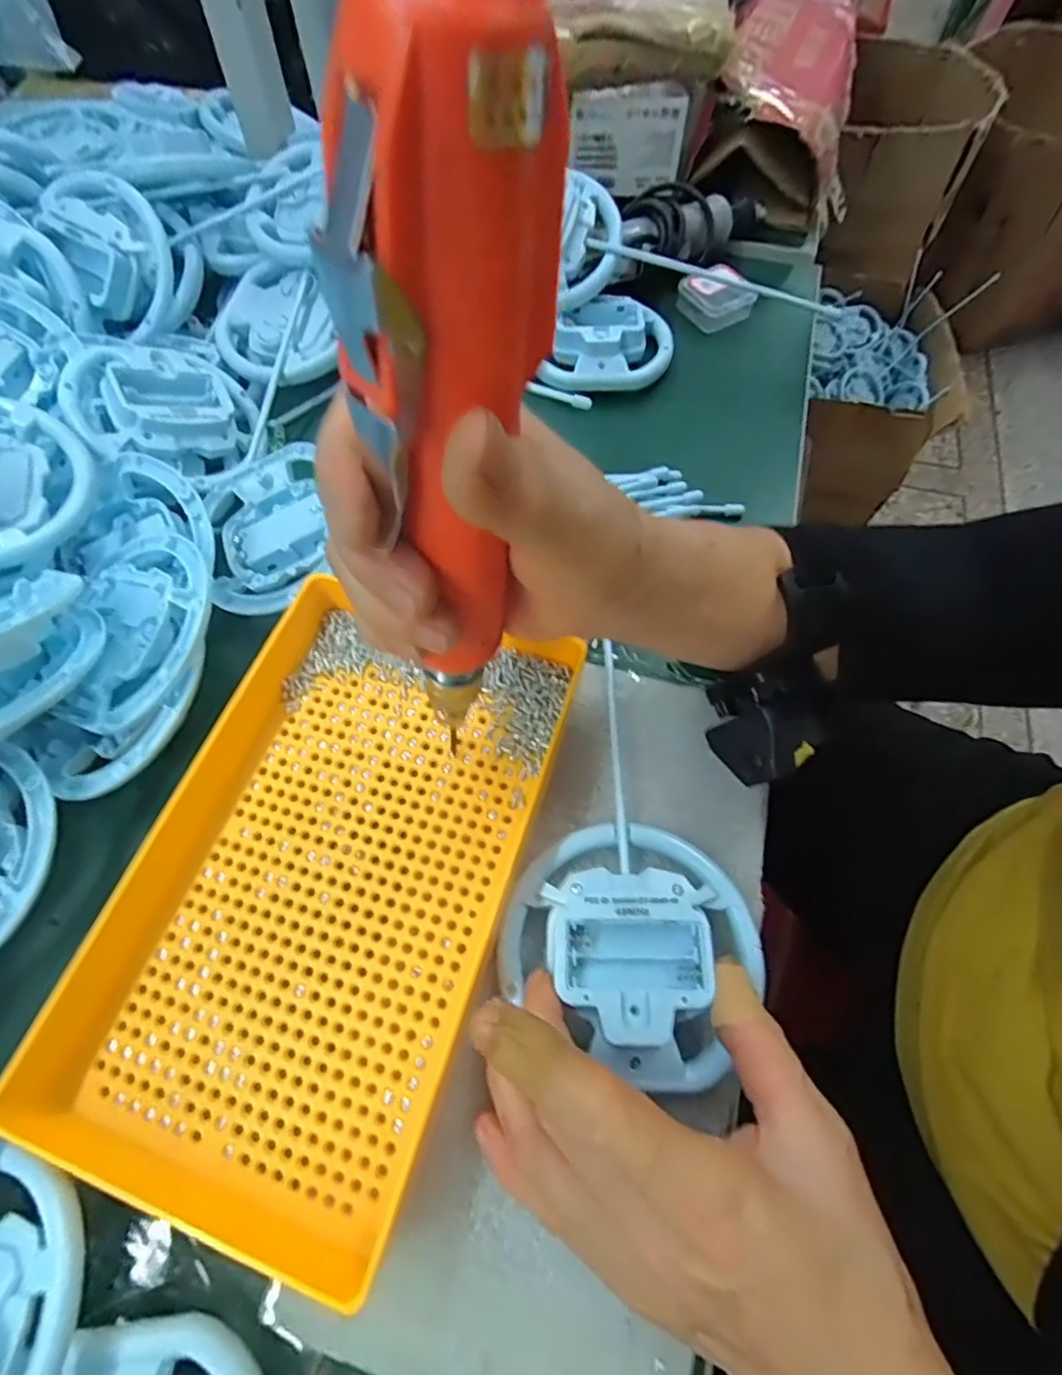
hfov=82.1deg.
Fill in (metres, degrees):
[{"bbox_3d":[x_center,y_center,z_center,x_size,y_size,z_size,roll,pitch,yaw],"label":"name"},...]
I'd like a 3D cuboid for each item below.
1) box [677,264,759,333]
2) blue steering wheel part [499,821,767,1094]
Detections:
[{"bbox_3d":[0.136,-0.286,0.447,0.045,0.022,0.035,-18,65,-9],"label":"box"},{"bbox_3d":[0.042,0.098,0.244,0.096,0.021,0.086,28,67,13],"label":"blue steering wheel part"}]

